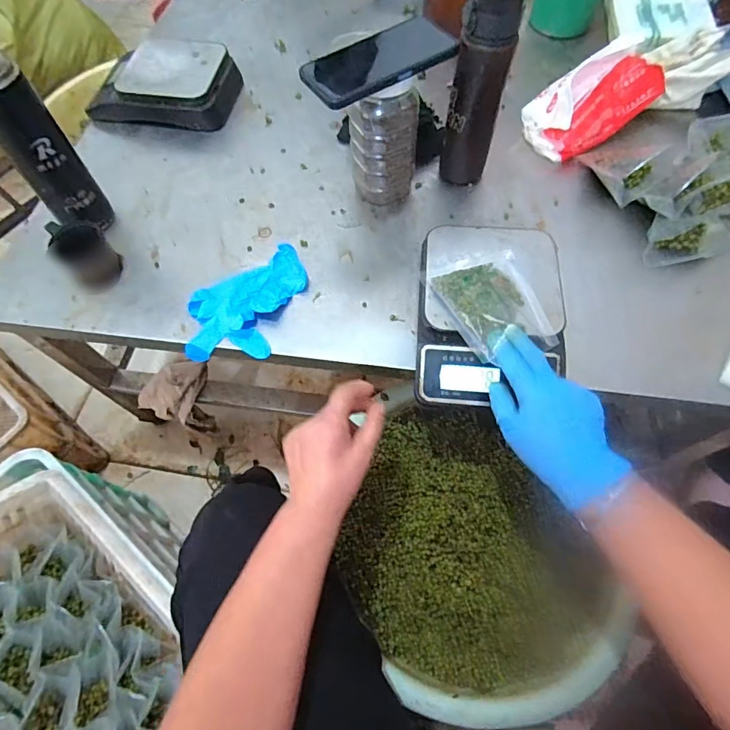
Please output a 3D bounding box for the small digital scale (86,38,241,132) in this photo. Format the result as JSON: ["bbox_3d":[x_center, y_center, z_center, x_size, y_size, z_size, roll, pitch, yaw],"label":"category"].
[{"bbox_3d":[-0.328,-0.455,0.718,0.221,0.057,0.158,5,64,5],"label":"small digital scale"}]

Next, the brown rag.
[{"bbox_3d":[-0.325,0.056,0.795,0.104,0.154,0.102,18,66,12],"label":"brown rag"}]

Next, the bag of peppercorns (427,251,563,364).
[{"bbox_3d":[0.131,-0.065,0.448,0.094,0.035,0.135,-16,64,-6],"label":"bag of peppercorns"}]

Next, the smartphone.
[{"bbox_3d":[0.020,-0.332,0.483,0.176,0.011,0.086,-35,67,-14],"label":"smartphone"}]

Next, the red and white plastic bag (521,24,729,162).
[{"bbox_3d":[0.374,-0.399,0.637,0.283,0.100,0.141,-26,65,-10],"label":"red and white plastic bag"}]

